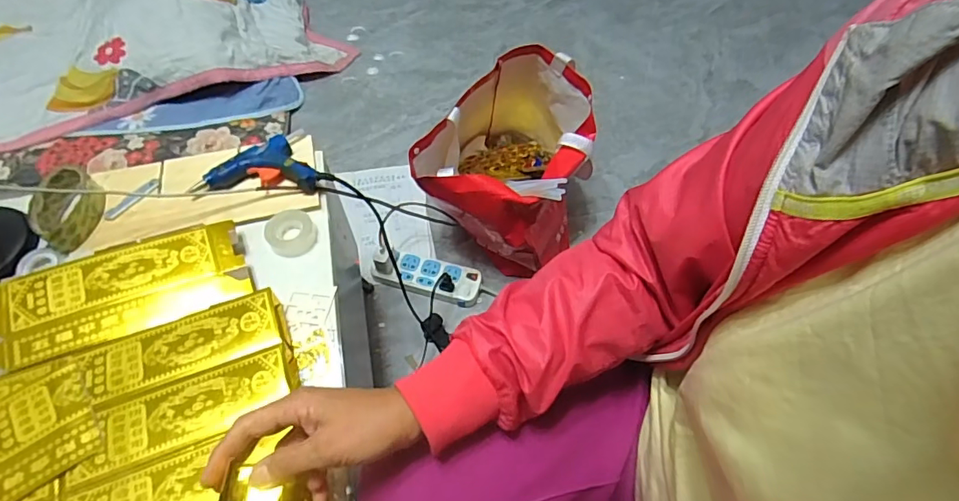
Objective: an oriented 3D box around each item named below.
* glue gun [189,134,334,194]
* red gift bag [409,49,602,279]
[{"bbox_3d":[-0.260,-0.106,0.634,0.157,0.028,0.081,1,58,0],"label":"glue gun"},{"bbox_3d":[0.056,-0.149,0.940,0.260,0.289,0.318,22,60,13],"label":"red gift bag"}]

